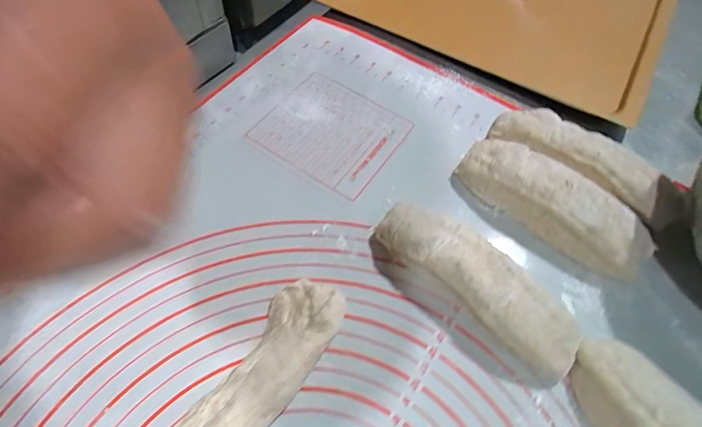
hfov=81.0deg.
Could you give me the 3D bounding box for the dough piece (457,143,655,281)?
[{"bbox_3d":[0.163,-0.010,0.332,0.158,0.040,0.050,36,62,17],"label":"dough piece"}]

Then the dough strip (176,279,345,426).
[{"bbox_3d":[-0.075,0.122,0.235,0.047,0.024,0.209,31,56,14],"label":"dough strip"}]

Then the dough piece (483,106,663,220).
[{"bbox_3d":[0.195,-0.046,0.355,0.154,0.039,0.050,34,61,16],"label":"dough piece"}]

